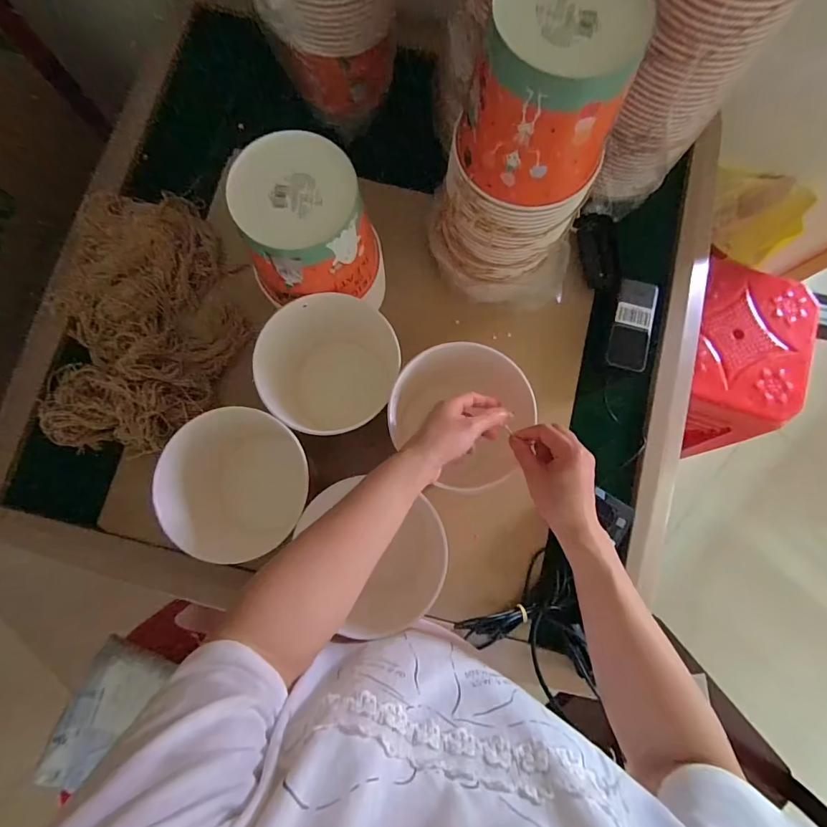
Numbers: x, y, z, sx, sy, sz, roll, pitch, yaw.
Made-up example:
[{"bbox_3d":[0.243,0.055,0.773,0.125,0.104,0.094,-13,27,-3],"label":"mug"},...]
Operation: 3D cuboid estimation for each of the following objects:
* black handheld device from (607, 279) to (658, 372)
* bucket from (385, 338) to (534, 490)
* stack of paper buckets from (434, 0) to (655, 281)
[{"bbox_3d":[0.302,-0.120,0.585,0.052,0.013,0.119,9,91,2],"label":"black handheld device"},{"bbox_3d":[0.054,0.014,0.527,0.160,0.148,0.162,0,81,-1],"label":"bucket"},{"bbox_3d":[0.128,-0.275,0.473,0.144,0.285,0.152,27,81,3],"label":"stack of paper buckets"}]

